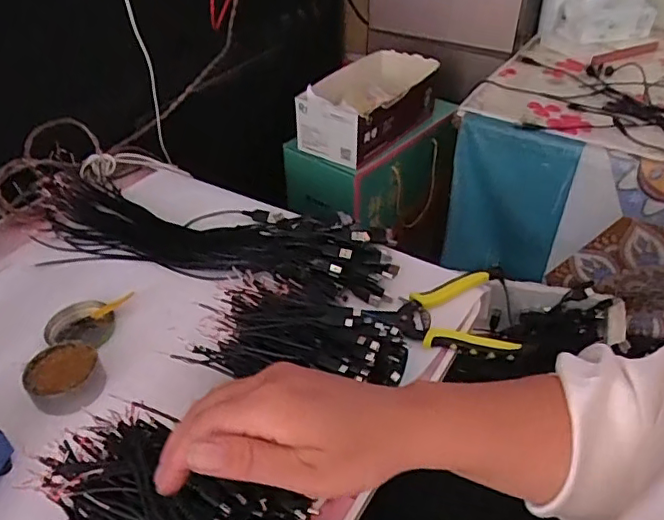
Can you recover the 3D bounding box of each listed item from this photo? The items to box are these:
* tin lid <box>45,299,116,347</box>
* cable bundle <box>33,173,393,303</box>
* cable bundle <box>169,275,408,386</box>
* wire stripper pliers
[{"bbox_3d":[-0.258,0.065,0.578,0.063,0.020,0.050,-10,74,-16],"label":"tin lid"},{"bbox_3d":[-0.146,-0.040,0.674,0.452,0.044,0.142,12,42,14],"label":"cable bundle"},{"bbox_3d":[-0.028,0.065,0.488,0.184,0.043,0.129,8,41,10],"label":"cable bundle"},{"bbox_3d":[0.112,0.048,0.577,0.147,0.027,0.106,8,41,10],"label":"wire stripper pliers"}]

